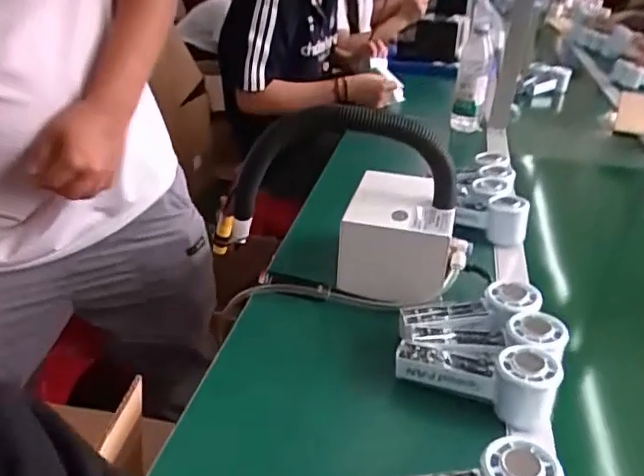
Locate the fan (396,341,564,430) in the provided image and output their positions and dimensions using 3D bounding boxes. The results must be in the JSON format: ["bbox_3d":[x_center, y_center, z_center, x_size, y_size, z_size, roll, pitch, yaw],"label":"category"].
[{"bbox_3d":[0.146,0.127,0.563,0.151,0.053,0.060,13,32,16],"label":"fan"}]

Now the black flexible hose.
[{"bbox_3d":[0.027,-0.072,0.708,0.261,0.177,0.052,2,31,-3],"label":"black flexible hose"}]

